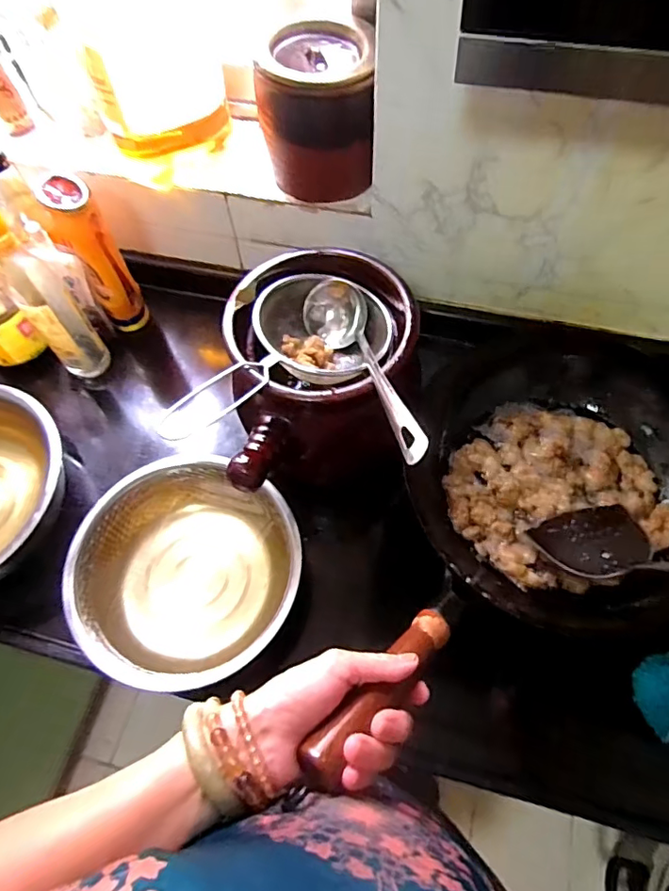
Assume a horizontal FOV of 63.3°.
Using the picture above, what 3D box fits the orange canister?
[{"bbox_3d":[-0.303,-0.232,0.692,0.059,0.223,0.063,-30,66,-13],"label":"orange canister"}]

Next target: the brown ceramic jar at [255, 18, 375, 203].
[{"bbox_3d":[-0.020,-0.370,0.616,0.119,0.140,0.126,-1,63,2],"label":"brown ceramic jar"}]

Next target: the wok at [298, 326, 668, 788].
[{"bbox_3d":[0.152,0.100,0.497,0.241,0.160,0.456,39,70,20],"label":"wok"}]

